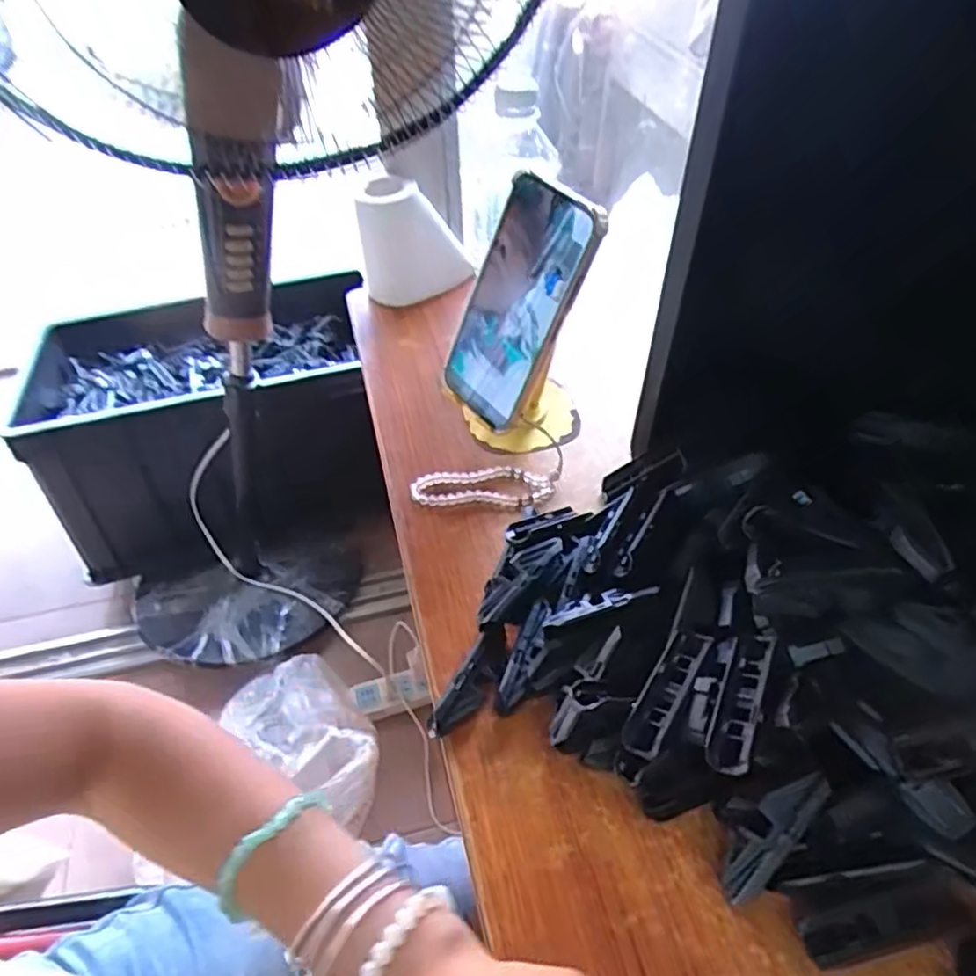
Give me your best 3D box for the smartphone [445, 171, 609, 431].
[{"bbox_3d":[0.016,-0.126,0.469,0.018,0.163,0.082,-12,45,-46],"label":"smartphone"}]

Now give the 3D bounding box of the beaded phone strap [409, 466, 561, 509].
[{"bbox_3d":[-0.003,-0.003,0.503,0.106,0.010,0.037,1,47,5],"label":"beaded phone strap"}]

